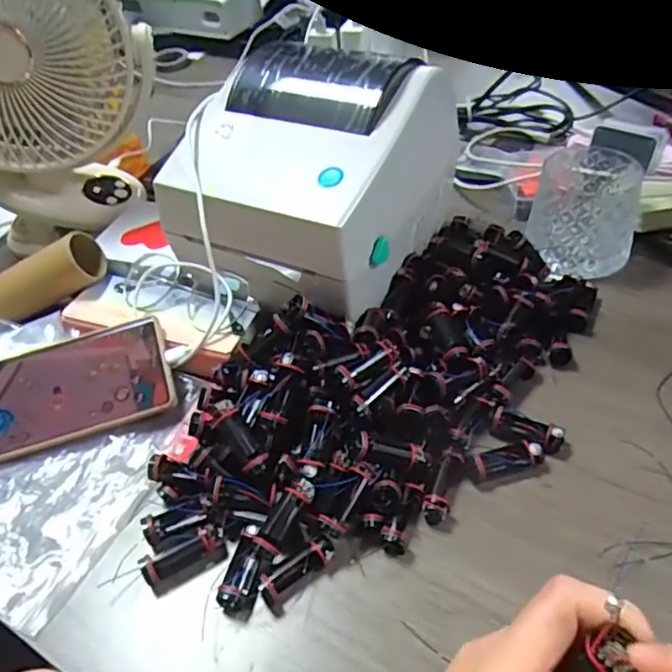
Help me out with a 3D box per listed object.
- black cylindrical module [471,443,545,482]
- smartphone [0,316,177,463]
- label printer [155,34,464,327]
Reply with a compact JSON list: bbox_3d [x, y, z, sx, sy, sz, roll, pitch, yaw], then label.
[{"bbox_3d":[0.109,0.080,0.406,0.048,0.015,0.017,-14,45,-8],"label":"black cylindrical module"},{"bbox_3d":[-0.204,0.040,0.463,0.164,0.010,0.078,-17,73,-5],"label":"smartphone"},{"bbox_3d":[-0.022,-0.133,0.499,0.173,0.134,0.206,17,49,22],"label":"label printer"}]

